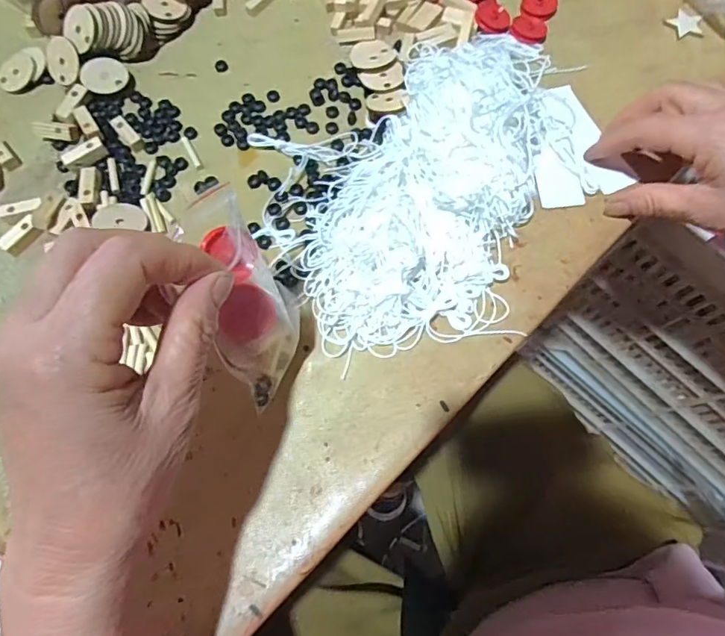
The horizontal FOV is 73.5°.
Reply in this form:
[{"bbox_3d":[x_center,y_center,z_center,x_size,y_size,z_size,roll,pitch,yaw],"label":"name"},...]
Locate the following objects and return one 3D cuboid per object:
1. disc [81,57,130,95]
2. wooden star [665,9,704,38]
[{"bbox_3d":[-0.200,-0.189,0.379,0.033,0.004,0.030,-9,78,-22],"label":"disc"},{"bbox_3d":[0.258,-0.234,0.386,0.025,0.004,0.029,-23,72,-5],"label":"wooden star"}]

